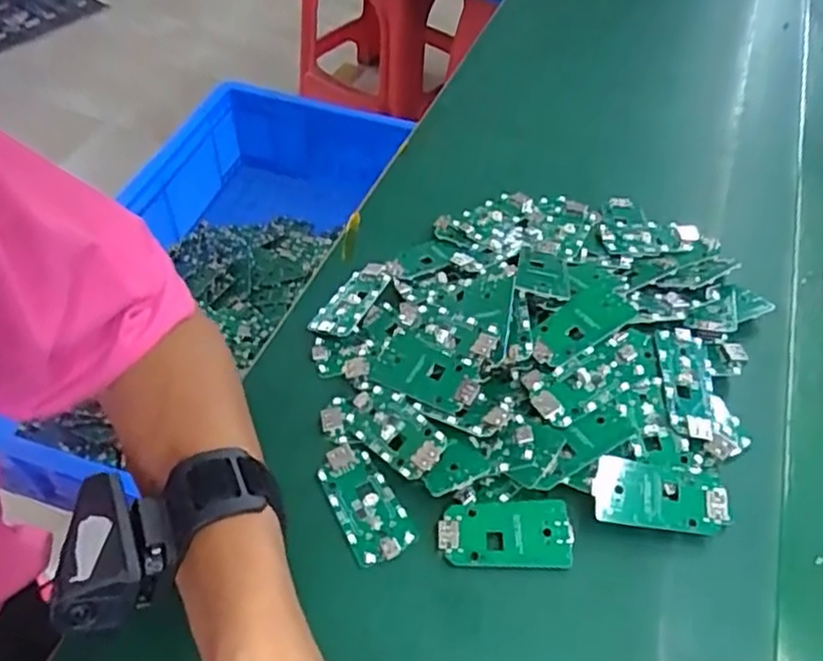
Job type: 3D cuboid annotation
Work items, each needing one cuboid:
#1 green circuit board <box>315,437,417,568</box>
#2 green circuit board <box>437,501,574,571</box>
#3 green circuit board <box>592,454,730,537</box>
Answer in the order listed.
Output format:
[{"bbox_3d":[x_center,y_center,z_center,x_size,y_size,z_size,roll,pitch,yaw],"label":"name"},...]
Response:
[{"bbox_3d":[-0.025,0.084,0.345,0.032,0.004,0.064,-22,53,-18],"label":"green circuit board"},{"bbox_3d":[0.045,0.098,0.331,0.062,0.006,0.030,1,50,0],"label":"green circuit board"},{"bbox_3d":[0.122,0.082,0.336,0.065,0.008,0.031,9,67,3],"label":"green circuit board"}]

